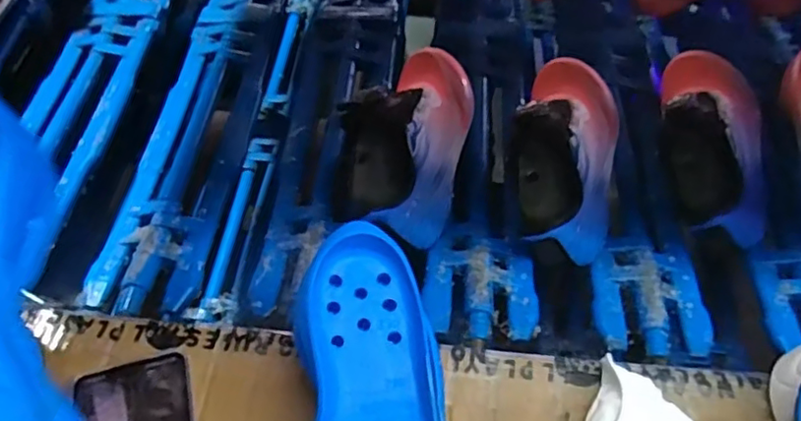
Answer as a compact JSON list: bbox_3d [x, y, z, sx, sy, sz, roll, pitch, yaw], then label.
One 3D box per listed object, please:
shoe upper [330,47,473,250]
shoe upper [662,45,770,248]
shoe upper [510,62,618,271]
[{"bbox_3d":[0.008,-0.072,0.557,0.103,0.081,0.228,12,56,9],"label":"shoe upper"},{"bbox_3d":[0.287,-0.072,0.569,0.103,0.084,0.227,10,56,7],"label":"shoe upper"},{"bbox_3d":[0.147,-0.064,0.556,0.101,0.077,0.225,11,56,8],"label":"shoe upper"}]

